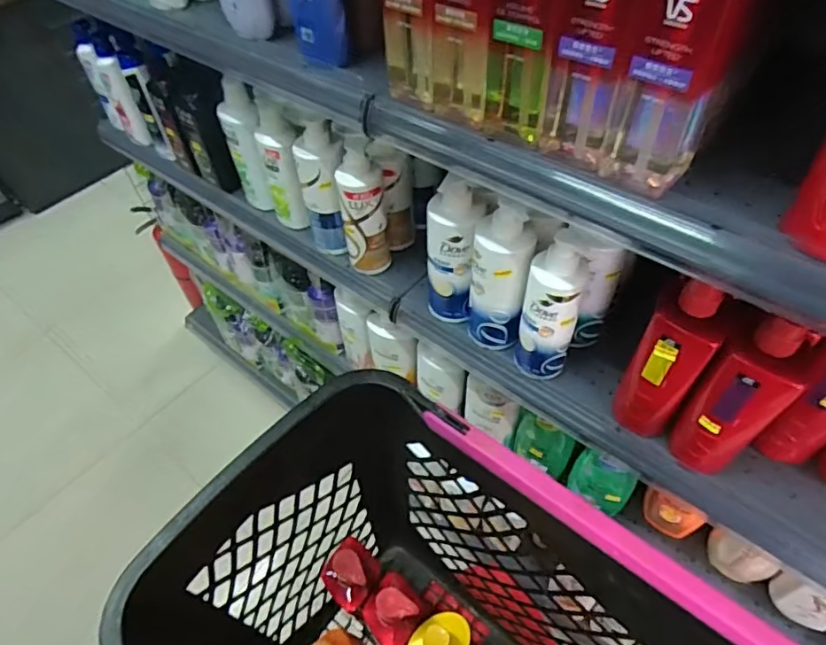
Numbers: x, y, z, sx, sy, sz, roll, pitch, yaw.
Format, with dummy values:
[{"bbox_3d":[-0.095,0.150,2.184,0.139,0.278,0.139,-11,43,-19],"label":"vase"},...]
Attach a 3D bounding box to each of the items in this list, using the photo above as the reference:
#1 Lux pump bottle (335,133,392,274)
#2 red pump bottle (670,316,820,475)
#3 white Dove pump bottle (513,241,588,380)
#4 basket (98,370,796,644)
[{"bbox_3d":[-0.073,-0.166,0.804,0.064,0.203,0.062,-8,51,-3],"label":"Lux pump bottle"},{"bbox_3d":[0.343,0.077,0.564,0.072,0.213,0.068,-37,58,-23],"label":"red pump bottle"},{"bbox_3d":[0.167,-0.009,0.668,0.066,0.202,0.050,14,53,15],"label":"white Dove pump bottle"},{"bbox_3d":[0.044,0.415,0.614,0.554,0.451,0.381,35,61,27],"label":"basket"}]

